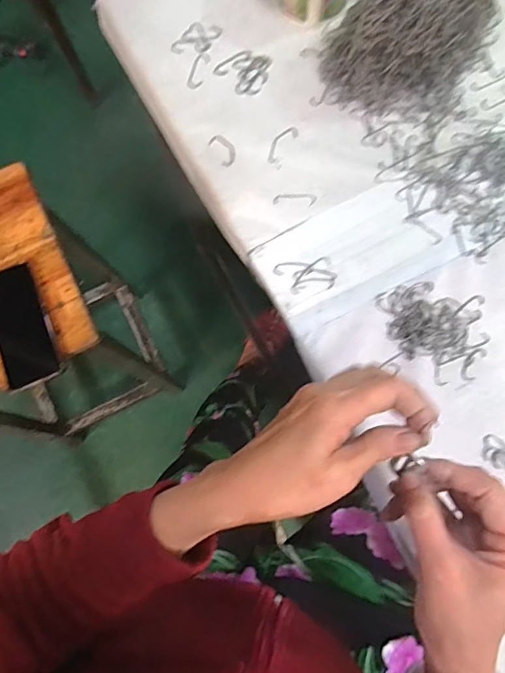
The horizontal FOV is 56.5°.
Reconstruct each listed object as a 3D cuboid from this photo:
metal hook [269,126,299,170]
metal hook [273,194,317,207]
[{"bbox_3d":[0.030,-0.201,0.494,0.021,0.004,0.051,26,79,7],"label":"metal hook"},{"bbox_3d":[0.043,-0.140,0.477,0.043,0.004,0.014,1,77,2],"label":"metal hook"}]

